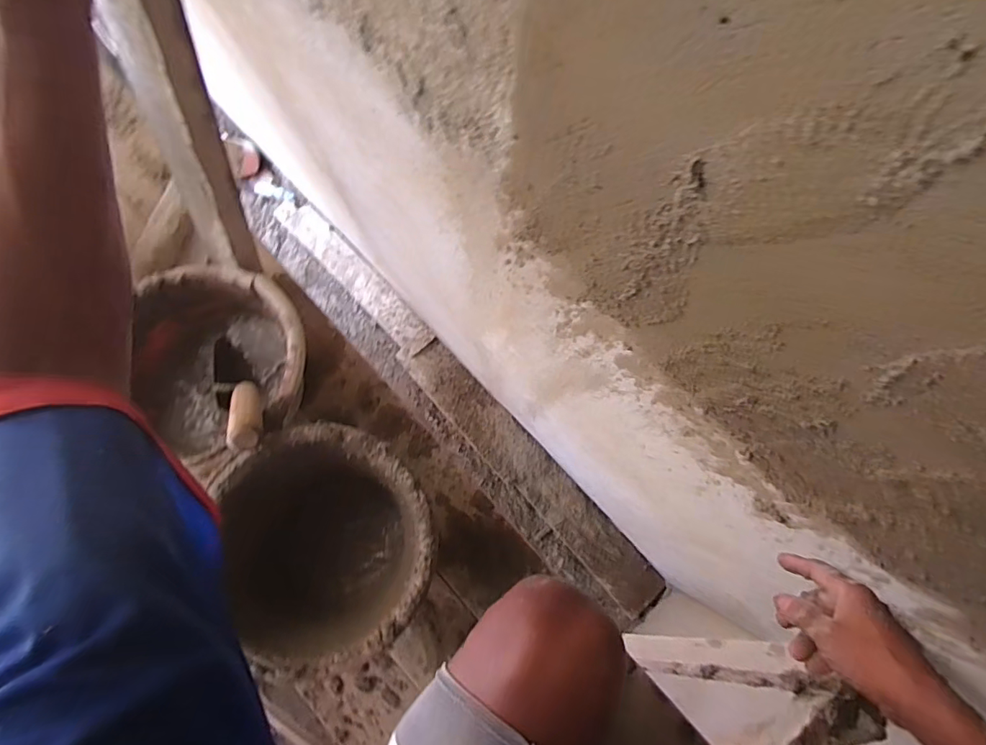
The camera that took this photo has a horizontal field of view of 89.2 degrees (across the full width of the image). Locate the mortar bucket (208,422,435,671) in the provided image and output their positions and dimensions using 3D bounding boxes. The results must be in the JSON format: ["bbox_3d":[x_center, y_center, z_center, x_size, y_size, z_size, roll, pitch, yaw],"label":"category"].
[{"bbox_3d":[-0.193,0.208,0.599,0.249,0.166,0.271,17,79,4],"label":"mortar bucket"}]

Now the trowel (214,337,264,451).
[{"bbox_3d":[-0.311,0.023,0.598,0.052,0.037,0.245,-43,40,-8],"label":"trowel"}]

